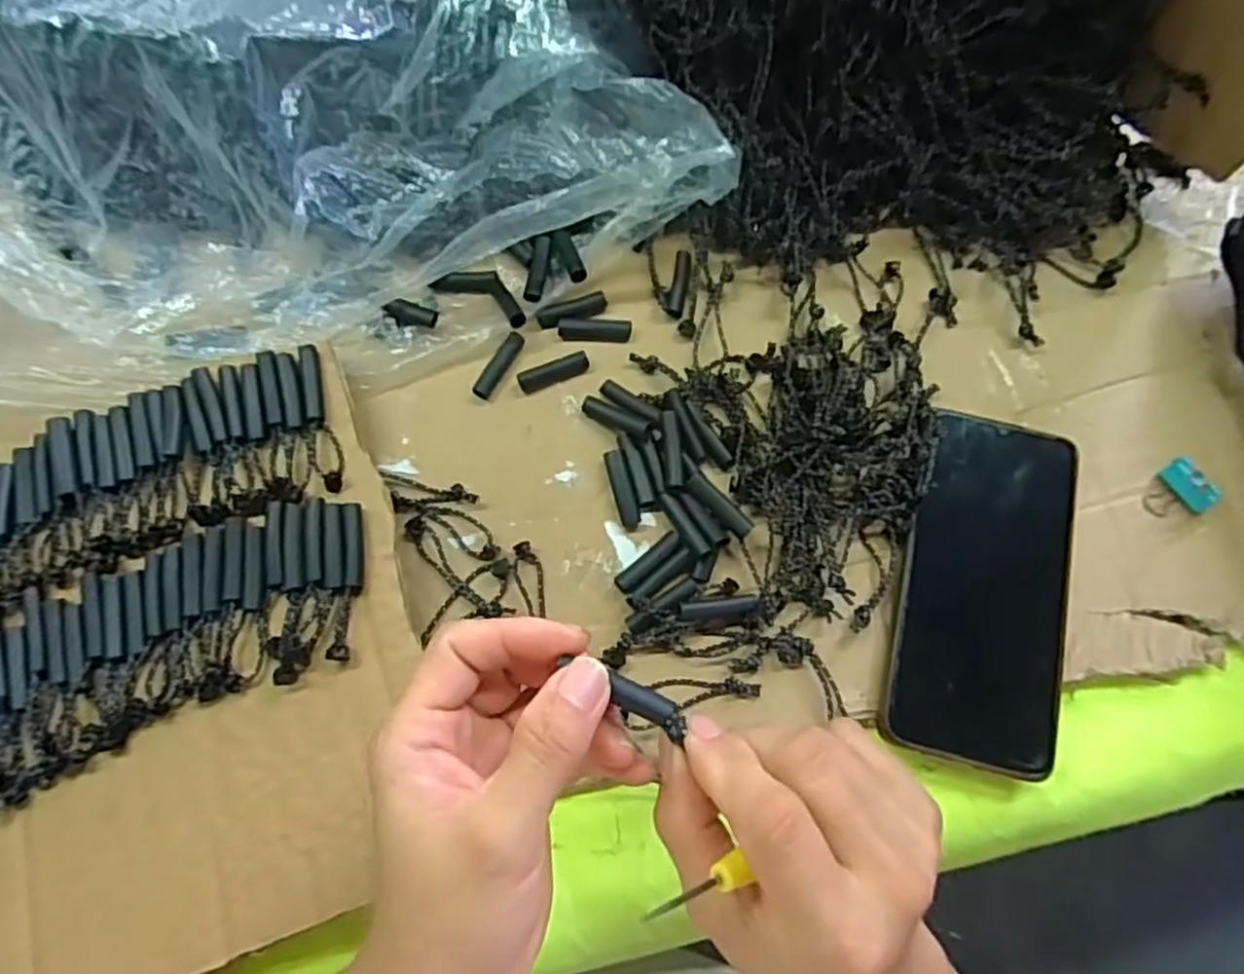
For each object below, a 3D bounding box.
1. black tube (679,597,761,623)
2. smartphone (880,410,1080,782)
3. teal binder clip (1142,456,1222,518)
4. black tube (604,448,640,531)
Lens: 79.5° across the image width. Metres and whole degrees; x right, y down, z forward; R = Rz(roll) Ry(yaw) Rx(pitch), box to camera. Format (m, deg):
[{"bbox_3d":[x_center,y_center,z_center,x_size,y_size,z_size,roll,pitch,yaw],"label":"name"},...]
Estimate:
[{"bbox_3d":[0.044,0.056,0.344,0.038,0.012,0.009,-2,68,-16],"label":"black tube"},{"bbox_3d":[0.170,0.045,0.347,0.074,0.015,0.158,14,73,4],"label":"smartphone"},{"bbox_3d":[0.275,0.003,0.365,0.034,0.011,0.027,-42,77,-12],"label":"teal binder clip"},{"bbox_3d":[0.000,0.001,0.360,0.010,0.006,0.039,-16,83,-5],"label":"black tube"}]

